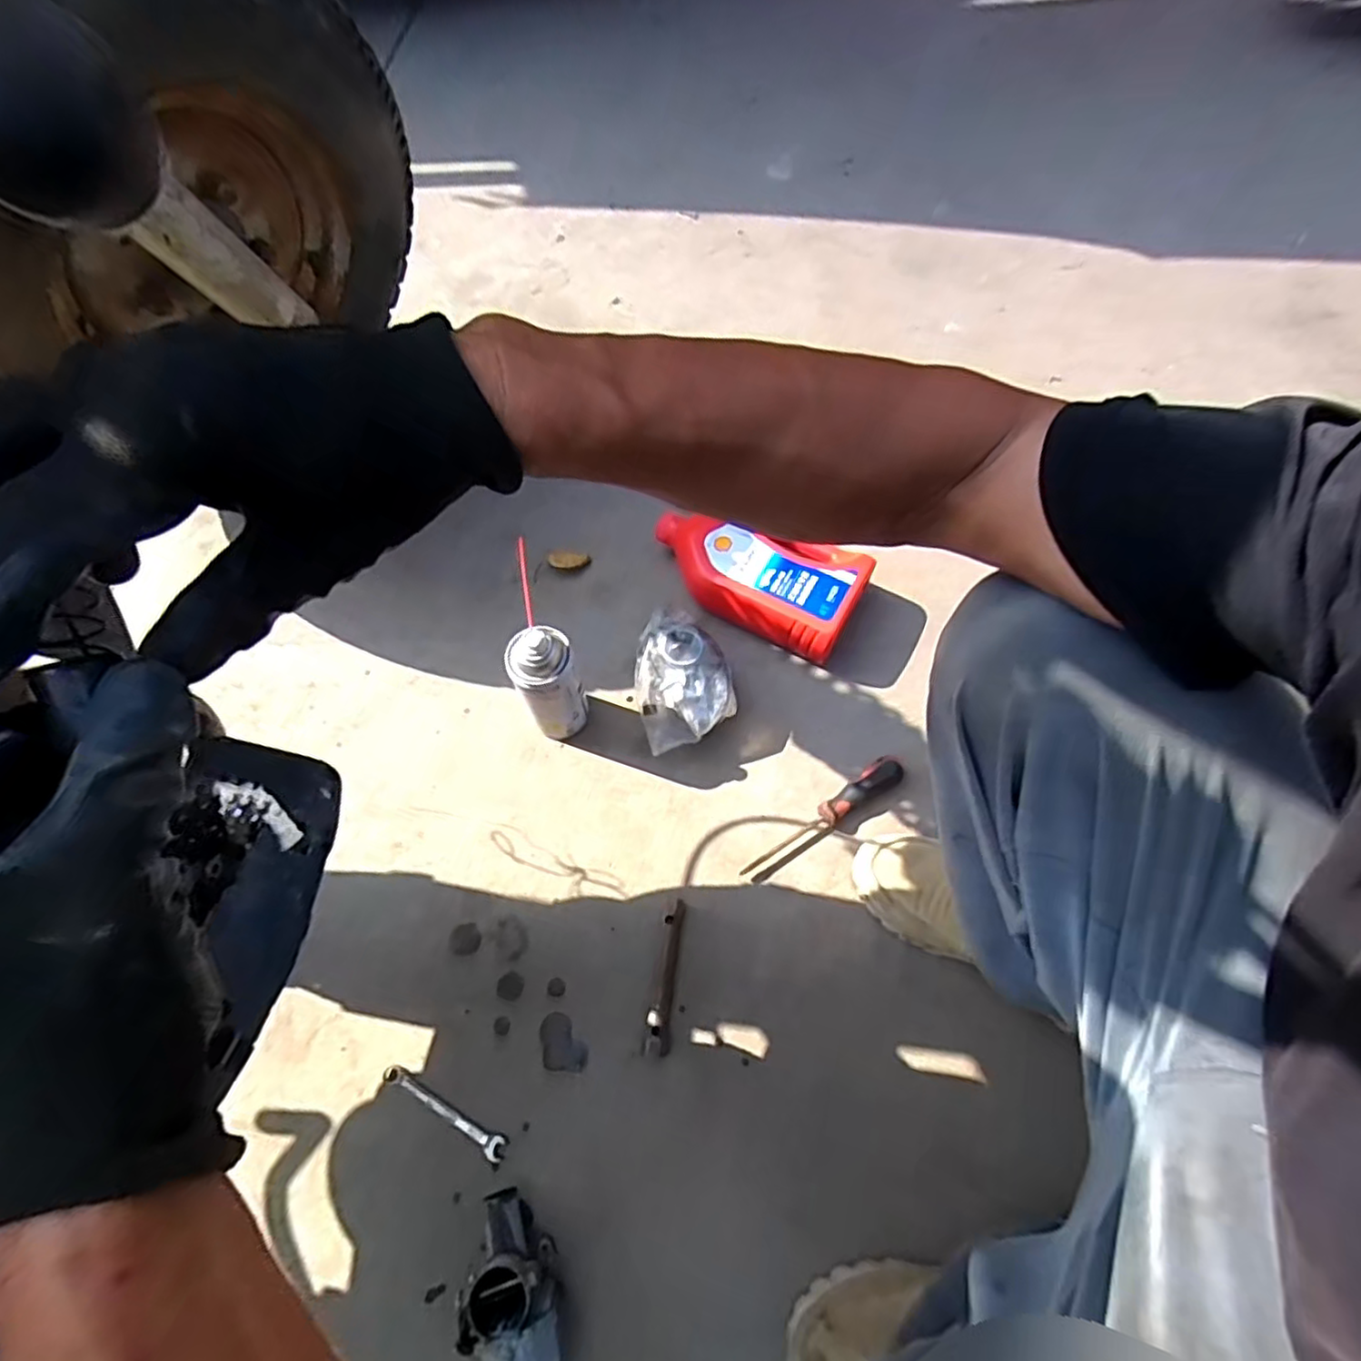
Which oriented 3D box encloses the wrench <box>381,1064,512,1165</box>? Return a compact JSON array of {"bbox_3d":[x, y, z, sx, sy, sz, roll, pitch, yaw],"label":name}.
[{"bbox_3d":[-0.216,0.393,0.614,0.130,0.004,0.020,29,68,12],"label":"wrench"}]

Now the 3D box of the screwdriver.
[{"bbox_3d":[0.152,0.143,0.713,0.204,0.033,0.030,-30,69,-14],"label":"screwdriver"}]

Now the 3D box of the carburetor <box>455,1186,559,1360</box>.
[{"bbox_3d":[-0.132,0.483,0.528,0.073,0.076,0.130,-6,63,-4],"label":"carburetor"}]

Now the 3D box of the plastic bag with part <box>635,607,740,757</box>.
[{"bbox_3d":[-0.002,-0.007,0.757,0.098,0.080,0.157,-14,66,-7],"label":"plastic bag with part"}]

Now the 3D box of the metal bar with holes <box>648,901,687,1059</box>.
[{"bbox_3d":[-0.013,0.284,0.649,0.021,0.026,0.136,7,65,2],"label":"metal bar with holes"}]

